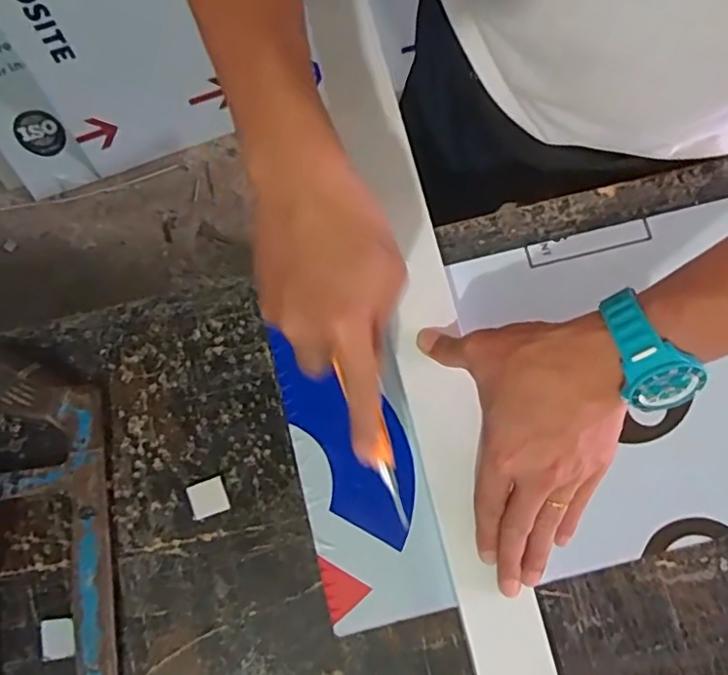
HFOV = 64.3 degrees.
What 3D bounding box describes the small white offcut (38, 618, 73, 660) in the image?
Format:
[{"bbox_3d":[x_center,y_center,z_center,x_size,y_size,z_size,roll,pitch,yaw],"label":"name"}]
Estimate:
[{"bbox_3d":[-0.220,0.216,0.414,0.024,0.006,0.028,-9,79,-1],"label":"small white offcut"}]

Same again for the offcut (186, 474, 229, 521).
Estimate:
[{"bbox_3d":[-0.116,0.119,0.430,0.027,0.004,0.025,-20,80,-3],"label":"offcut"}]

